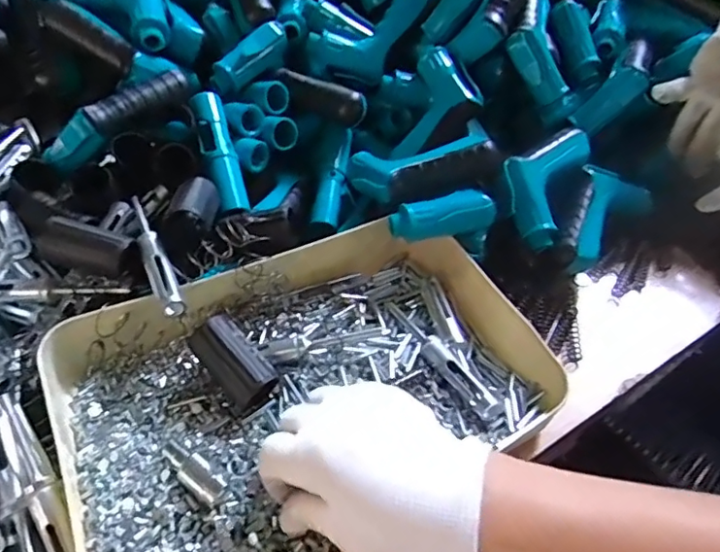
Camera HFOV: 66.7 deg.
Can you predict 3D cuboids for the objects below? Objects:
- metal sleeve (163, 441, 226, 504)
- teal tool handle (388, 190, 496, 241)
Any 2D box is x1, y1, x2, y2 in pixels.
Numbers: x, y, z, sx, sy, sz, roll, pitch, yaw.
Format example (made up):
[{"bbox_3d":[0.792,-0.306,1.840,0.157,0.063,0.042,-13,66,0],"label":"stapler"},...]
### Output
[{"bbox_3d":[-0.103,0.120,0.338,0.049,0.014,0.016,32,54,30],"label":"metal sleeve"},{"bbox_3d":[0.067,-0.051,0.461,0.085,0.024,0.030,-12,45,-9],"label":"teal tool handle"}]

